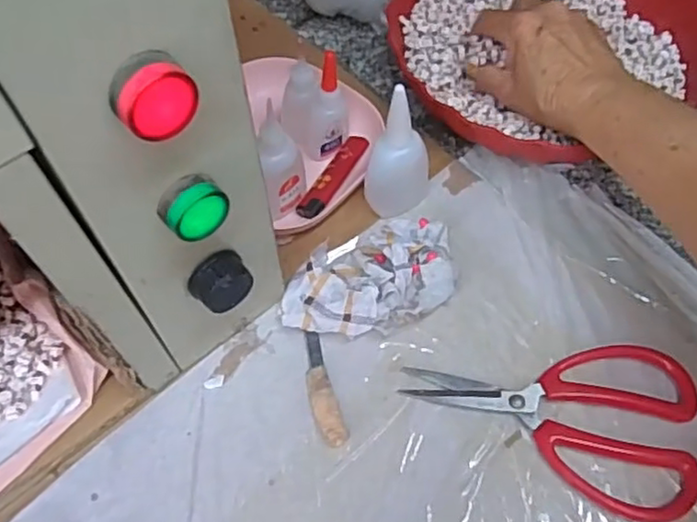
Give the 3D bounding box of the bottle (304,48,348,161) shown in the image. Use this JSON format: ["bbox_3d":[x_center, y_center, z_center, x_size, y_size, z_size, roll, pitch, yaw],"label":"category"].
[{"bbox_3d":[-0.015,-0.104,0.448,0.029,0.094,0.027,2,60,2],"label":"bottle"}]

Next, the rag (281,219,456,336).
[{"bbox_3d":[0.013,0.011,0.406,0.104,0.034,0.066,-4,60,-2],"label":"rag"}]

